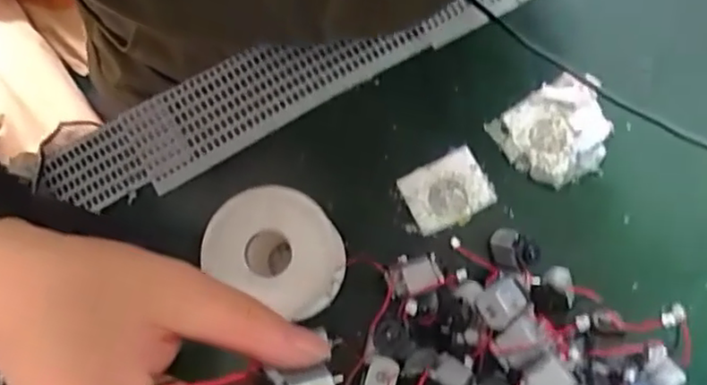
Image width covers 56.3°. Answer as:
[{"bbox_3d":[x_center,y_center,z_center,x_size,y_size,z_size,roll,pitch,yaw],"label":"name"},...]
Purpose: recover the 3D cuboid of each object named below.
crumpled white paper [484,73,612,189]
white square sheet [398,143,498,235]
[{"bbox_3d":[0.117,-0.034,0.379,0.060,0.004,0.055,-35,82,-4],"label":"crumpled white paper"},{"bbox_3d":[0.052,-0.001,0.375,0.046,0.004,0.038,-26,82,-2],"label":"white square sheet"}]

